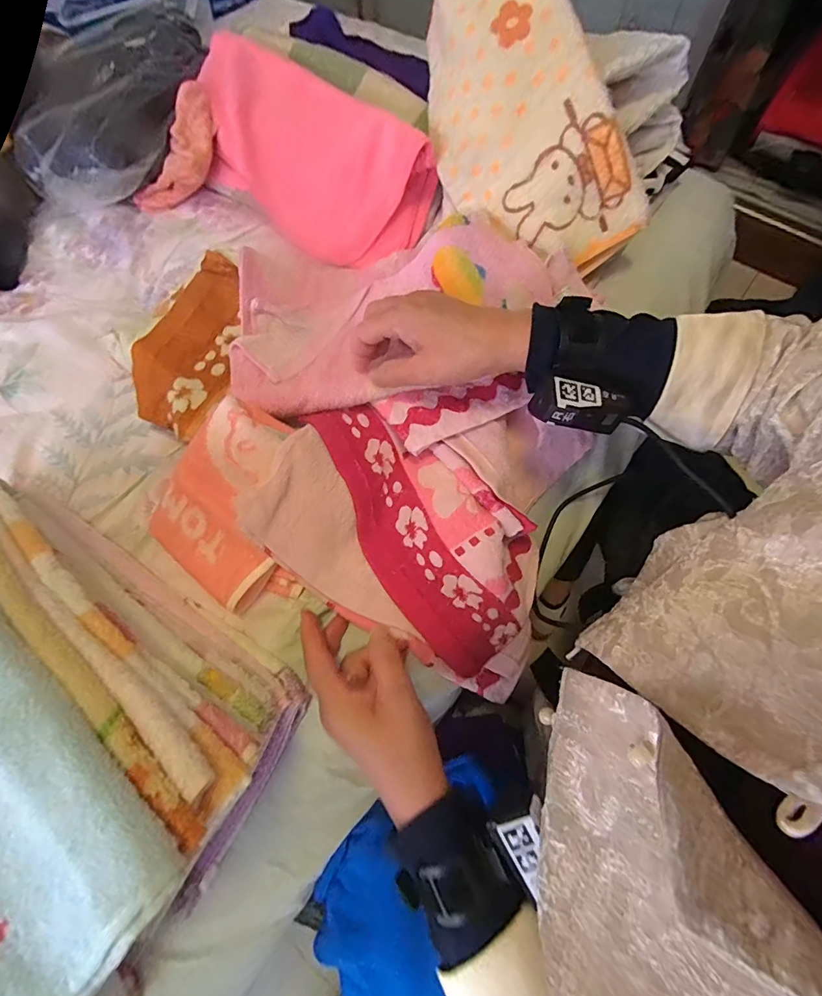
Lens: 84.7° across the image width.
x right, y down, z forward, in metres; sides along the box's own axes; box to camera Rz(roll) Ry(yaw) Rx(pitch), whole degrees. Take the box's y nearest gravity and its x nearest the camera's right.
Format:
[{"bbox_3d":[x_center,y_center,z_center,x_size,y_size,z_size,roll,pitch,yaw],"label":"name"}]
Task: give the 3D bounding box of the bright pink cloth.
[{"bbox_3d":[-0.132,-0.376,0.511,0.312,0.105,0.177,27,74,11],"label":"bright pink cloth"}]

